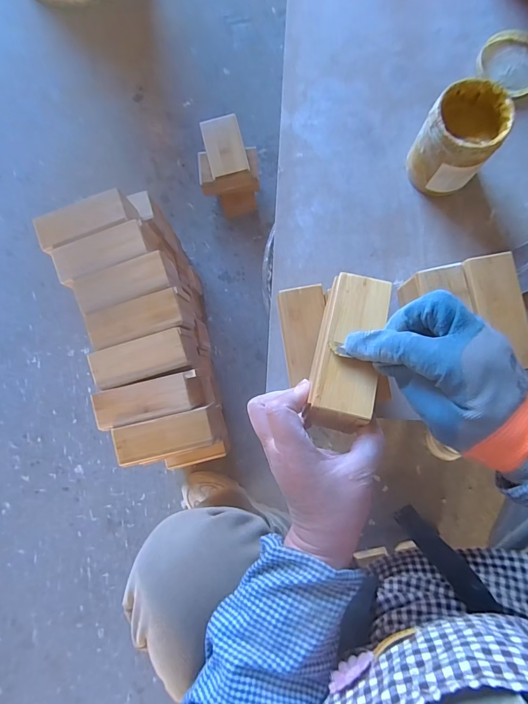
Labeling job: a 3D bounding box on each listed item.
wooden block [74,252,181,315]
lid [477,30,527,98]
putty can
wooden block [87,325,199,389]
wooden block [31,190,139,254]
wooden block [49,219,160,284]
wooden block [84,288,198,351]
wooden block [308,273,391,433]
[{"bbox_3d":[-0.187,-0.091,0.547,0.130,0.062,0.055,-18,85,1],"label":"wooden block"},{"bbox_3d":[0.327,-0.381,0.509,0.084,0.010,0.080,0,85,3],"label":"lid"},{"bbox_3d":[0.224,-0.244,0.457,0.078,0.099,0.084,0,85,3],"label":"putty can"},{"bbox_3d":[-0.159,0.011,0.530,0.129,0.053,0.054,-14,85,1],"label":"wooden block"},{"bbox_3d":[-0.247,-0.177,0.547,0.128,0.047,0.055,-21,84,1],"label":"wooden block"},{"bbox_3d":[-0.218,-0.134,0.549,0.134,0.063,0.054,-21,84,1],"label":"wooden block"},{"bbox_3d":[-0.167,-0.040,0.542,0.126,0.067,0.050,-16,85,1],"label":"wooden block"},{"bbox_3d":[0.072,0.000,0.333,0.050,0.029,0.134,12,72,4],"label":"wooden block"}]

